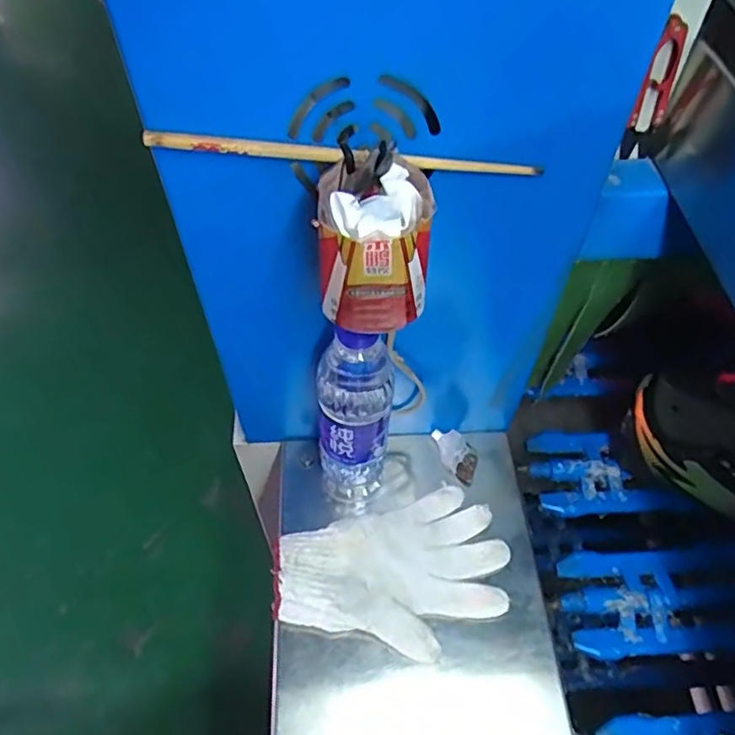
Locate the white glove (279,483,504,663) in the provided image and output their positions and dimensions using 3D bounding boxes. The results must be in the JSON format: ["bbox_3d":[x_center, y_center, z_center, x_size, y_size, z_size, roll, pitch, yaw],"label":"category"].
[{"bbox_3d":[0.026,0.185,0.536,0.198,0.026,0.125,-16,56,-12],"label":"white glove"}]

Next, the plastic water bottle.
[{"bbox_3d":[-0.011,0.050,0.532,0.059,0.255,0.059,1,54,0],"label":"plastic water bottle"}]

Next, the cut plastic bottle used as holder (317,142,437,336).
[{"bbox_3d":[0.003,-0.076,0.365,0.062,0.088,0.066,-2,53,-2],"label":"cut plastic bottle used as holder"}]

